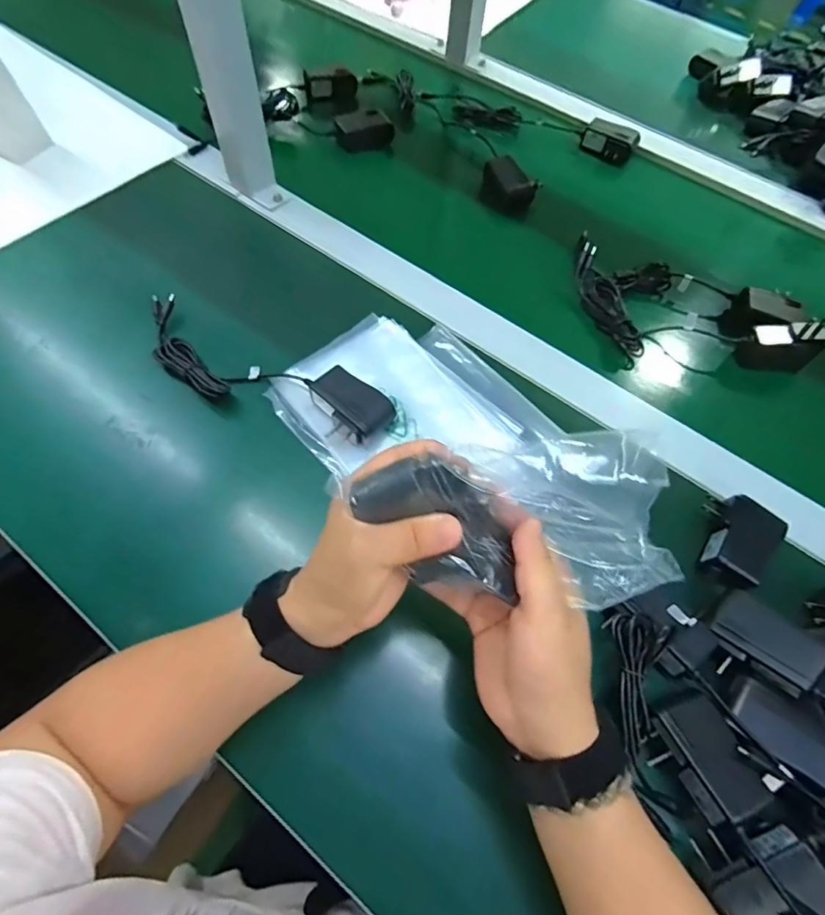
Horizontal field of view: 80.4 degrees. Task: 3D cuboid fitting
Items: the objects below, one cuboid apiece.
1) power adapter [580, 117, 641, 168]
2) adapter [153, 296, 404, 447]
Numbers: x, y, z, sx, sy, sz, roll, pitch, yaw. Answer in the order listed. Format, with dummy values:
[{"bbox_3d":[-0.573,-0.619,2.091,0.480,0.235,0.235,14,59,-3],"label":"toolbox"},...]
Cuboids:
[{"bbox_3d":[0.276,-0.441,0.681,0.072,0.027,0.047,30,65,12],"label":"power adapter"},{"bbox_3d":[-0.146,-0.076,0.446,0.266,0.030,0.076,26,64,10],"label":"adapter"}]

